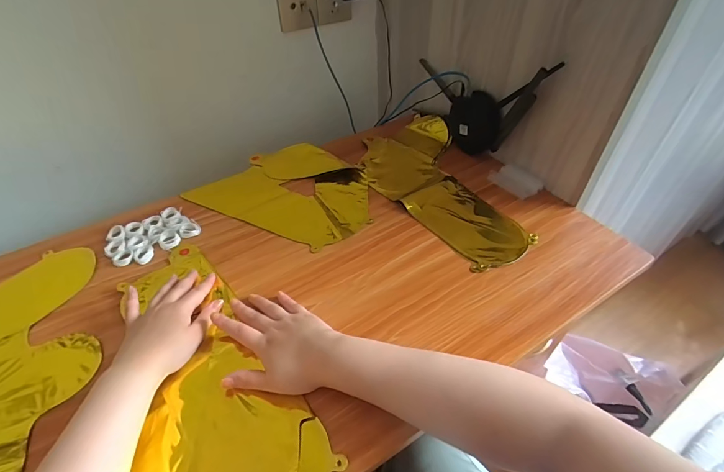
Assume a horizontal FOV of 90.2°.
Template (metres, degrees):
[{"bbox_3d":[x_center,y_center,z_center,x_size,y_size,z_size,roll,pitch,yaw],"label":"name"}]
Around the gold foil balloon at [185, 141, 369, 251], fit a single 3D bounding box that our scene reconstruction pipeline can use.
[{"bbox_3d":[-0.121,-0.088,0.667,0.310,0.010,0.230,23,50,23],"label":"gold foil balloon"}]

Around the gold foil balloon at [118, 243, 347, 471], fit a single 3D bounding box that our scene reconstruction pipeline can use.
[{"bbox_3d":[-0.174,0.166,0.425,0.201,0.017,0.427,-17,47,-15],"label":"gold foil balloon"}]

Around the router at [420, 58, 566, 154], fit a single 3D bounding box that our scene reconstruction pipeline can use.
[{"bbox_3d":[0.200,-0.267,0.683,0.041,0.177,0.297,-25,49,-21],"label":"router"}]

